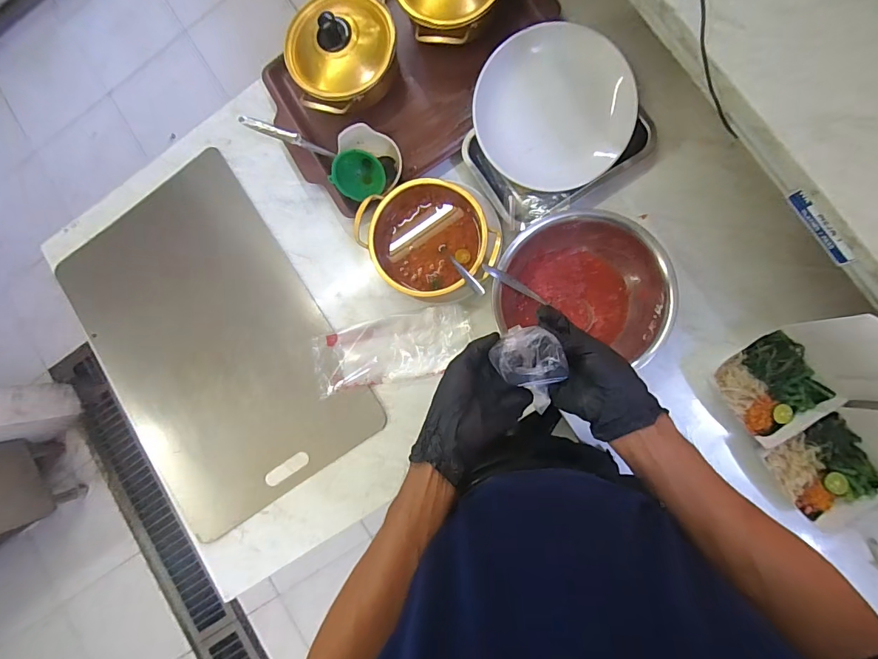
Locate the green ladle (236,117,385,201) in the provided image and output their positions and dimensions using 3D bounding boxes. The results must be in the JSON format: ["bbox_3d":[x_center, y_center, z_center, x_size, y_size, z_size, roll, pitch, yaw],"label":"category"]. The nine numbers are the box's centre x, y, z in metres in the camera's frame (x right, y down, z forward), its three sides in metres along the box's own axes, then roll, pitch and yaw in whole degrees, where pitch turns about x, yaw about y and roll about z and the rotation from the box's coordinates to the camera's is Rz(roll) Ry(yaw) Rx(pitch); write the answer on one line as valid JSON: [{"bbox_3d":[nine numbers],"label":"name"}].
[{"bbox_3d":[-0.196,-0.274,0.660,0.238,0.064,0.073,24,91,-10],"label":"green ladle"}]

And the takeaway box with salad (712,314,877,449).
[{"bbox_3d":[0.477,0.061,0.535,0.172,0.170,0.128,-38,83,5],"label":"takeaway box with salad"}]

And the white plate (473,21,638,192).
[{"bbox_3d":[0.171,-0.328,0.636,0.230,0.016,0.214,2,103,7],"label":"white plate"}]

